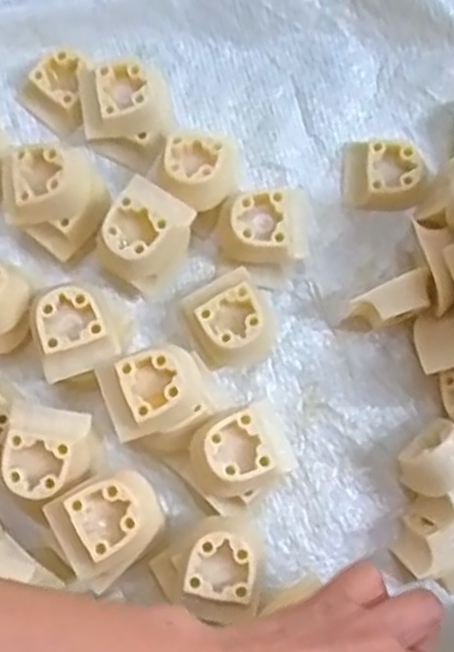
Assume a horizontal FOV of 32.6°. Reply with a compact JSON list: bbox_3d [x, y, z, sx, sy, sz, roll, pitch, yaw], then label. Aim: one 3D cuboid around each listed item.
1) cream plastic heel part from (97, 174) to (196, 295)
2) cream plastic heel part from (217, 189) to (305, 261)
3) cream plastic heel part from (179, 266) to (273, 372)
[{"bbox_3d":[-0.043,-0.045,0.399,0.041,0.041,0.047,35,81,5],"label":"cream plastic heel part"},{"bbox_3d":[0.018,-0.050,0.409,0.043,0.033,0.033,-5,80,-2],"label":"cream plastic heel part"},{"bbox_3d":[0.000,-0.002,0.401,0.039,0.032,0.044,-21,80,-5],"label":"cream plastic heel part"}]

